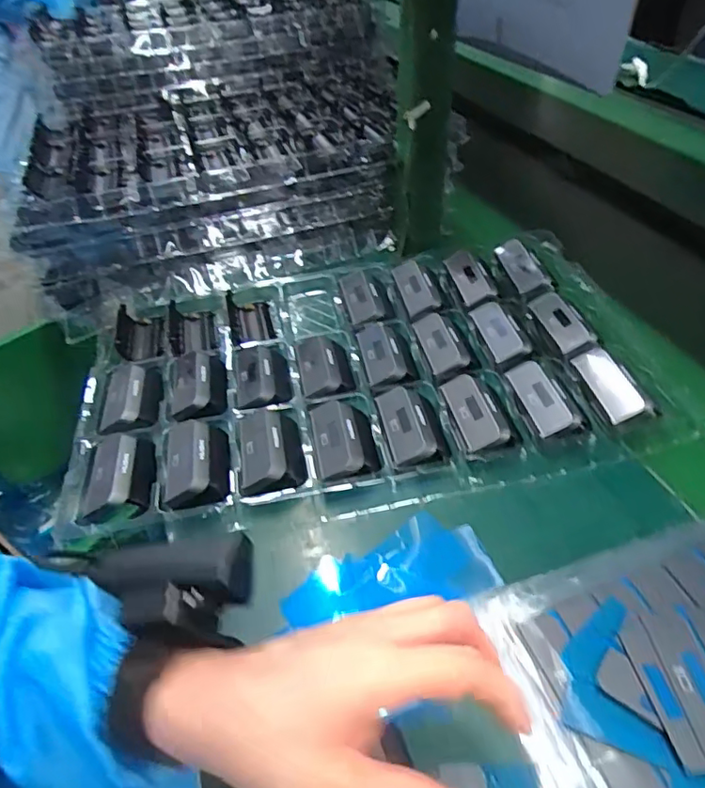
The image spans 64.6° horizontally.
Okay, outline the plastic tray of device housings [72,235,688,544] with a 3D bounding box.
[{"bbox_3d":[0.003,-0.033,0.516,0.481,0.034,0.307,-9,43,-6],"label":"plastic tray of device housings"}]

